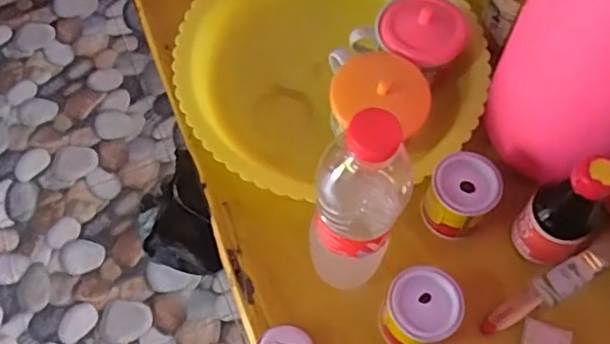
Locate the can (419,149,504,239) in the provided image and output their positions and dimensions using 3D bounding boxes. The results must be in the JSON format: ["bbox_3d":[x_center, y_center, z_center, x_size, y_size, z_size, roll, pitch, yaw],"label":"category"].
[{"bbox_3d":[0.136,0.021,0.526,0.055,0.060,0.057,0,65,0],"label":"can"}]

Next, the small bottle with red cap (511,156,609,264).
[{"bbox_3d":[0.212,0.032,0.478,0.051,0.138,0.050,0,65,0],"label":"small bottle with red cap"}]

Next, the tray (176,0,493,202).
[{"bbox_3d":[0.027,-0.112,0.603,0.296,0.060,0.301,-41,71,-17],"label":"tray"}]

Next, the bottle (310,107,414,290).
[{"bbox_3d":[0.036,0.036,0.433,0.061,0.229,0.058,19,66,9],"label":"bottle"}]

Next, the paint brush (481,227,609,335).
[{"bbox_3d":[0.226,0.095,0.525,0.166,0.009,0.025,-31,68,-13],"label":"paint brush"}]

